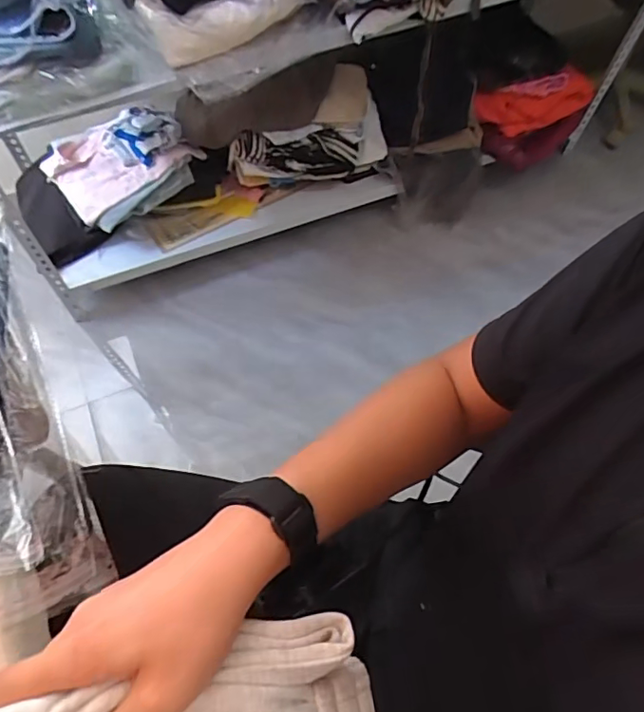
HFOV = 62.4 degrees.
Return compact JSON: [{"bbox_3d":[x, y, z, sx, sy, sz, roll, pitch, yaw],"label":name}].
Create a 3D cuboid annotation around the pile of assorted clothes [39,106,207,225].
[{"bbox_3d":[-0.462,-0.457,1.233,0.336,0.101,0.219,-26,66,-13],"label":"pile of assorted clothes"}]

